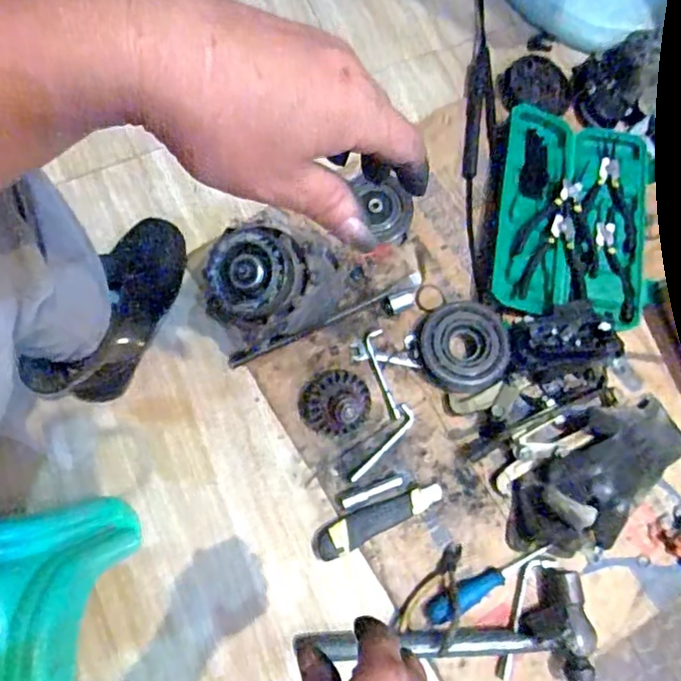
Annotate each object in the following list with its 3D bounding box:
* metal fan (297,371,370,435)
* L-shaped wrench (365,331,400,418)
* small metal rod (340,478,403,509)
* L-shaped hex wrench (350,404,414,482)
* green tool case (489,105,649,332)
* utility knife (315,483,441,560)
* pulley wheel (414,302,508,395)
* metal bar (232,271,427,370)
[{"bbox_3d":[-0.006,0.076,0.718,0.085,0.063,0.069,-15,77,-5],"label":"metal fan"},{"bbox_3d":[0.054,0.044,0.757,0.022,0.006,0.115,-11,76,-4],"label":"L-shaped wrench"},{"bbox_3d":[0.039,0.184,0.717,0.076,0.006,0.010,-21,77,-6],"label":"small metal rod"},{"bbox_3d":[0.054,0.130,0.733,0.021,0.005,0.113,38,78,8],"label":"L-shaped hex wrench"},{"bbox_3d":[0.317,-0.172,0.810,0.204,0.029,0.292,9,76,1],"label":"green tool case"},{"bbox_3d":[0.045,0.213,0.711,0.164,0.012,0.038,-24,78,-7],"label":"utility knife"},{"bbox_3d":[0.154,0.008,0.750,0.105,0.044,0.112,0,76,-1],"label":"pulley wheel"},{"bbox_3d":[-0.017,-0.028,0.772,0.272,0.010,0.017,-24,77,-7],"label":"metal bar"}]

